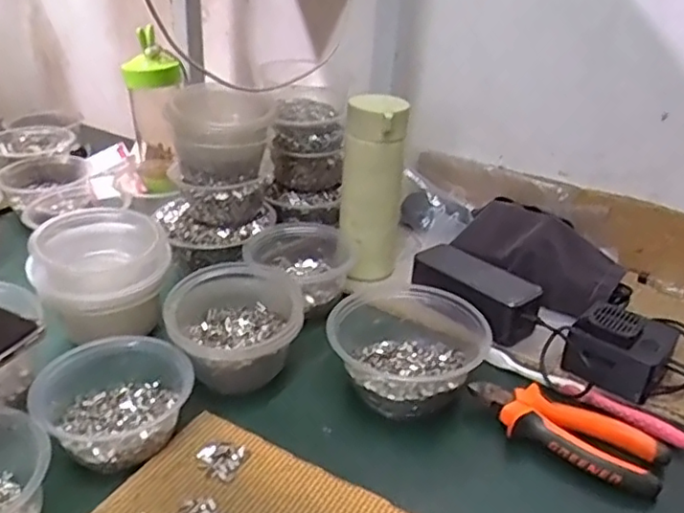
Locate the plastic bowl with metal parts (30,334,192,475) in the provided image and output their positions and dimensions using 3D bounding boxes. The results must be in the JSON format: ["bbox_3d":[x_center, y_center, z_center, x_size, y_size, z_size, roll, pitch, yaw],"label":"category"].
[{"bbox_3d":[-0.176,0.109,0.486,0.115,0.056,0.103,-8,31,-17],"label":"plastic bowl with metal parts"}]

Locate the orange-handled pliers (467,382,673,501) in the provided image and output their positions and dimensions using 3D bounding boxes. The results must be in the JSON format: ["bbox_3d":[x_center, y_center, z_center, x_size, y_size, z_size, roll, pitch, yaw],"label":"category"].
[{"bbox_3d":[0.178,0.132,0.496,0.150,0.017,0.057,21,35,31],"label":"orange-handled pliers"}]

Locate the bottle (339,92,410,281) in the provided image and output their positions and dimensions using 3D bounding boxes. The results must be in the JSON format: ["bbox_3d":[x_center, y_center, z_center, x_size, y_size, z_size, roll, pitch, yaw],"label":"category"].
[{"bbox_3d":[0.030,-0.067,0.665,0.066,0.194,0.060,4,30,4],"label":"bottle"}]

